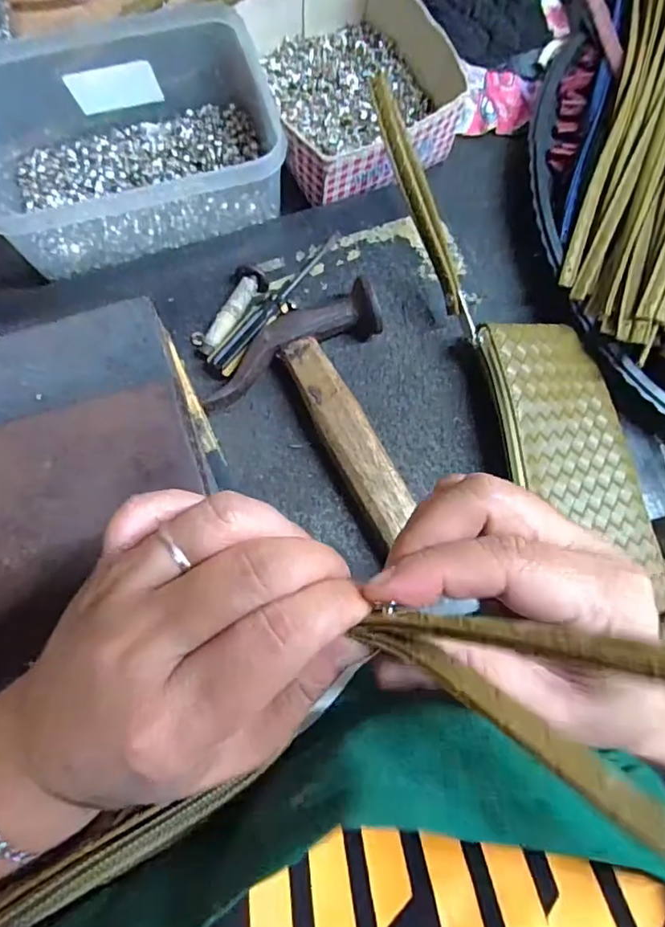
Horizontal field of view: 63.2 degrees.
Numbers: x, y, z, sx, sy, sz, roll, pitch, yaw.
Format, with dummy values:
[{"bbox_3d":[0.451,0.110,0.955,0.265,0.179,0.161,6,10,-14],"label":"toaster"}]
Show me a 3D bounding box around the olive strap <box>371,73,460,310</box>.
[{"bbox_3d":[0.053,-0.164,0.335,0.017,0.012,0.143,-26,105,-8],"label":"olive strap"}]

